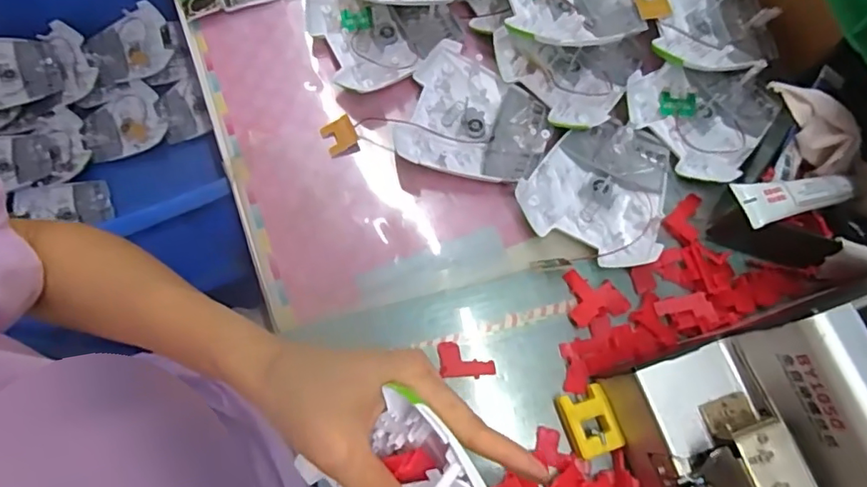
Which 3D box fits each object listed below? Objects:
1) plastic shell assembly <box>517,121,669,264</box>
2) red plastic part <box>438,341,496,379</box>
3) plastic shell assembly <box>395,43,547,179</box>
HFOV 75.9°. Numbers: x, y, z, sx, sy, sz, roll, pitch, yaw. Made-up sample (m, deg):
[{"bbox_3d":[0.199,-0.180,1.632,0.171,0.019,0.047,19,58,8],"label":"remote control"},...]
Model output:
[{"bbox_3d":[0.120,-0.042,0.398,0.097,0.023,0.103,0,74,0],"label":"plastic shell assembly"},{"bbox_3d":[0.022,0.078,0.371,0.037,0.005,0.023,2,74,1],"label":"red plastic part"},{"bbox_3d":[0.028,-0.086,0.414,0.109,0.026,0.092,31,76,8],"label":"plastic shell assembly"}]

